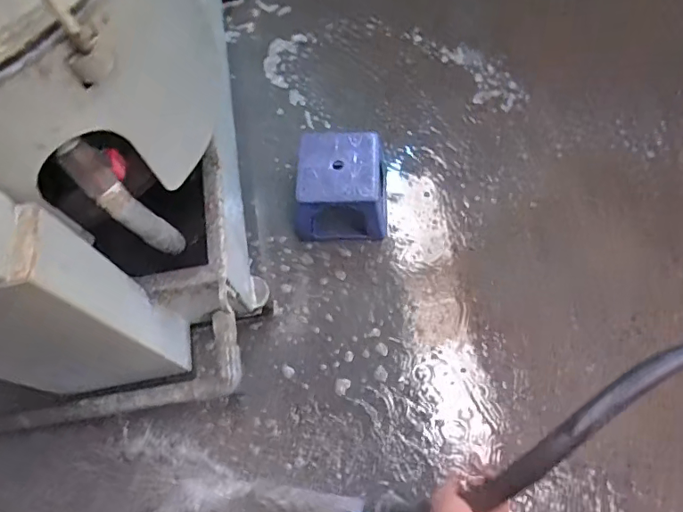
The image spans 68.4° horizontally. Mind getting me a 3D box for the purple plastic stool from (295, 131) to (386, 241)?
[{"bbox_3d":[0.000,-0.183,1.369,0.270,0.203,0.226,-4,67,2],"label":"purple plastic stool"}]

